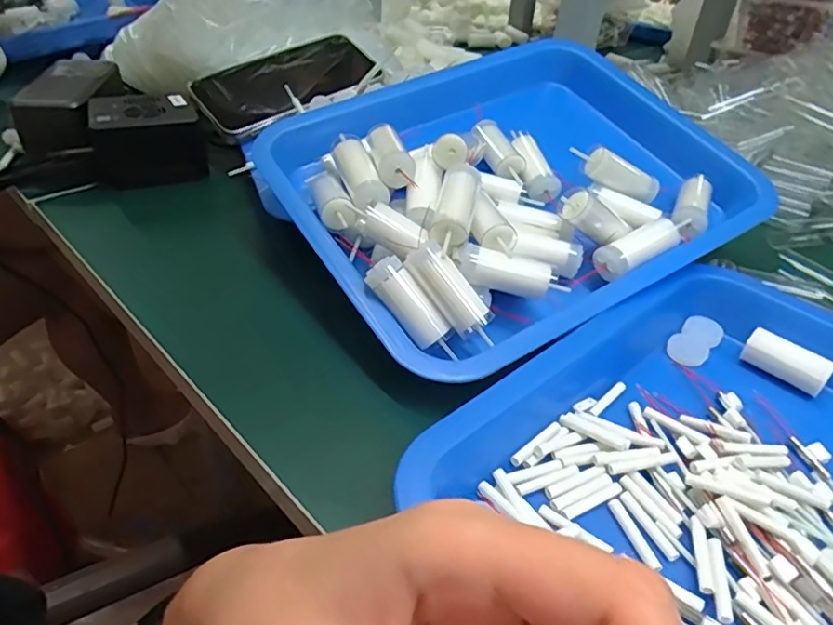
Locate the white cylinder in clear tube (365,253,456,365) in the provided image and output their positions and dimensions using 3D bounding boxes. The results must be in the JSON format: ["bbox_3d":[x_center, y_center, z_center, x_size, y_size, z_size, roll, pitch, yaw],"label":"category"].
[{"bbox_3d":[-0.001,-0.001,0.291,0.060,0.019,0.016,51,48,-6],"label":"white cylinder in clear tube"}]

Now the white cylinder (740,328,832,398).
[{"bbox_3d":[0.196,0.025,0.300,0.017,0.015,0.040,-29,49,-35],"label":"white cylinder"}]

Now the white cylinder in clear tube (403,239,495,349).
[{"bbox_3d":[0.018,-0.009,0.288,0.057,0.017,0.015,51,50,-2],"label":"white cylinder in clear tube"}]

